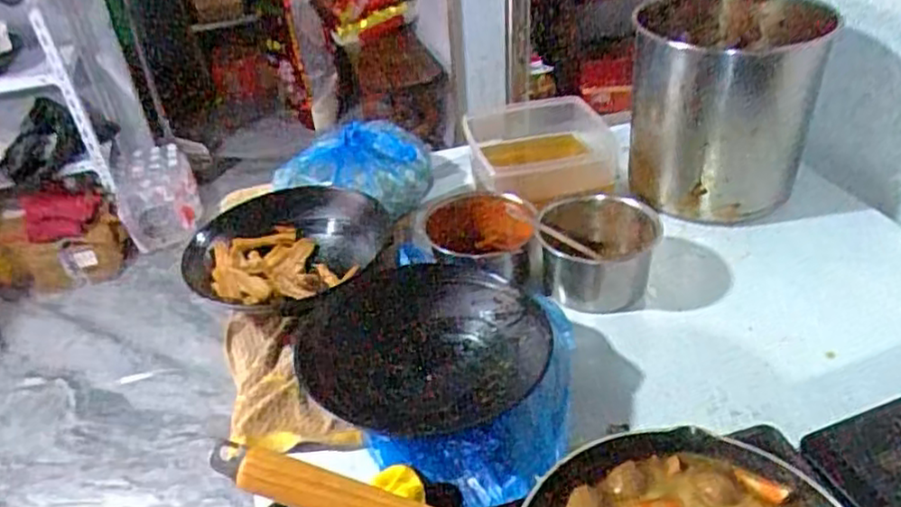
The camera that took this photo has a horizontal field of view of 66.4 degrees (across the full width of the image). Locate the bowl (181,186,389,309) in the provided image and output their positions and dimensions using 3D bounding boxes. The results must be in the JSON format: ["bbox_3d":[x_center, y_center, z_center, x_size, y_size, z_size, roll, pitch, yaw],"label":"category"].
[{"bbox_3d":[-0.192,-0.006,0.832,0.214,0.065,0.233,-3,36,2],"label":"bowl"}]

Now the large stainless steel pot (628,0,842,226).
[{"bbox_3d":[0.334,-0.181,0.862,0.206,0.240,0.205,-3,36,2],"label":"large stainless steel pot"}]

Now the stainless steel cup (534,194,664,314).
[{"bbox_3d":[0.163,-0.006,0.767,0.132,0.077,0.112,5,37,13],"label":"stainless steel cup"}]

